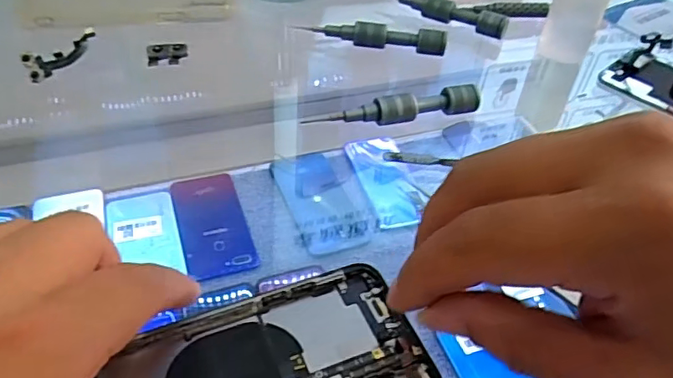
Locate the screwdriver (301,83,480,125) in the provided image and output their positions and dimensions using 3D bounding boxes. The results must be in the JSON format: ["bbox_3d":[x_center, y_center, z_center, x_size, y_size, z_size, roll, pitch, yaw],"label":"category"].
[{"bbox_3d":[0.036,-0.048,0.329,0.101,0.014,0.014,-10,46,-14],"label":"screwdriver"}]

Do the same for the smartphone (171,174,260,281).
[{"bbox_3d":[-0.141,0.037,0.630,0.075,0.010,0.157,-12,47,-16],"label":"smartphone"}]

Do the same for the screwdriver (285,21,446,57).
[{"bbox_3d":[0.025,-0.111,0.394,0.105,0.016,0.012,12,45,8],"label":"screwdriver"}]

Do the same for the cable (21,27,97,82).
[{"bbox_3d":[-0.179,-0.087,0.359,0.011,0.020,0.050,26,48,21],"label":"cable"}]

